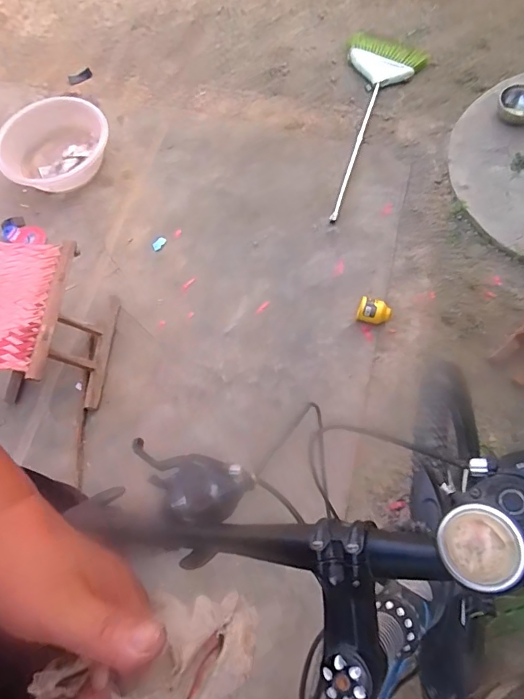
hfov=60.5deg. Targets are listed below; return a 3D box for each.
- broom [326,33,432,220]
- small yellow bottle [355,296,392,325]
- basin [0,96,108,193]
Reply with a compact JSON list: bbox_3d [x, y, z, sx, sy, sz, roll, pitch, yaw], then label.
[{"bbox_3d":[0.351,-0.708,1.405,0.259,0.046,0.732,11,73,6],"label":"broom"},{"bbox_3d":[0.298,-0.095,1.196,0.089,0.059,0.065,20,75,9],"label":"small yellow bottle"},{"bbox_3d":[-0.636,-0.632,1.396,0.350,0.121,0.327,-35,74,-8],"label":"basin"}]

